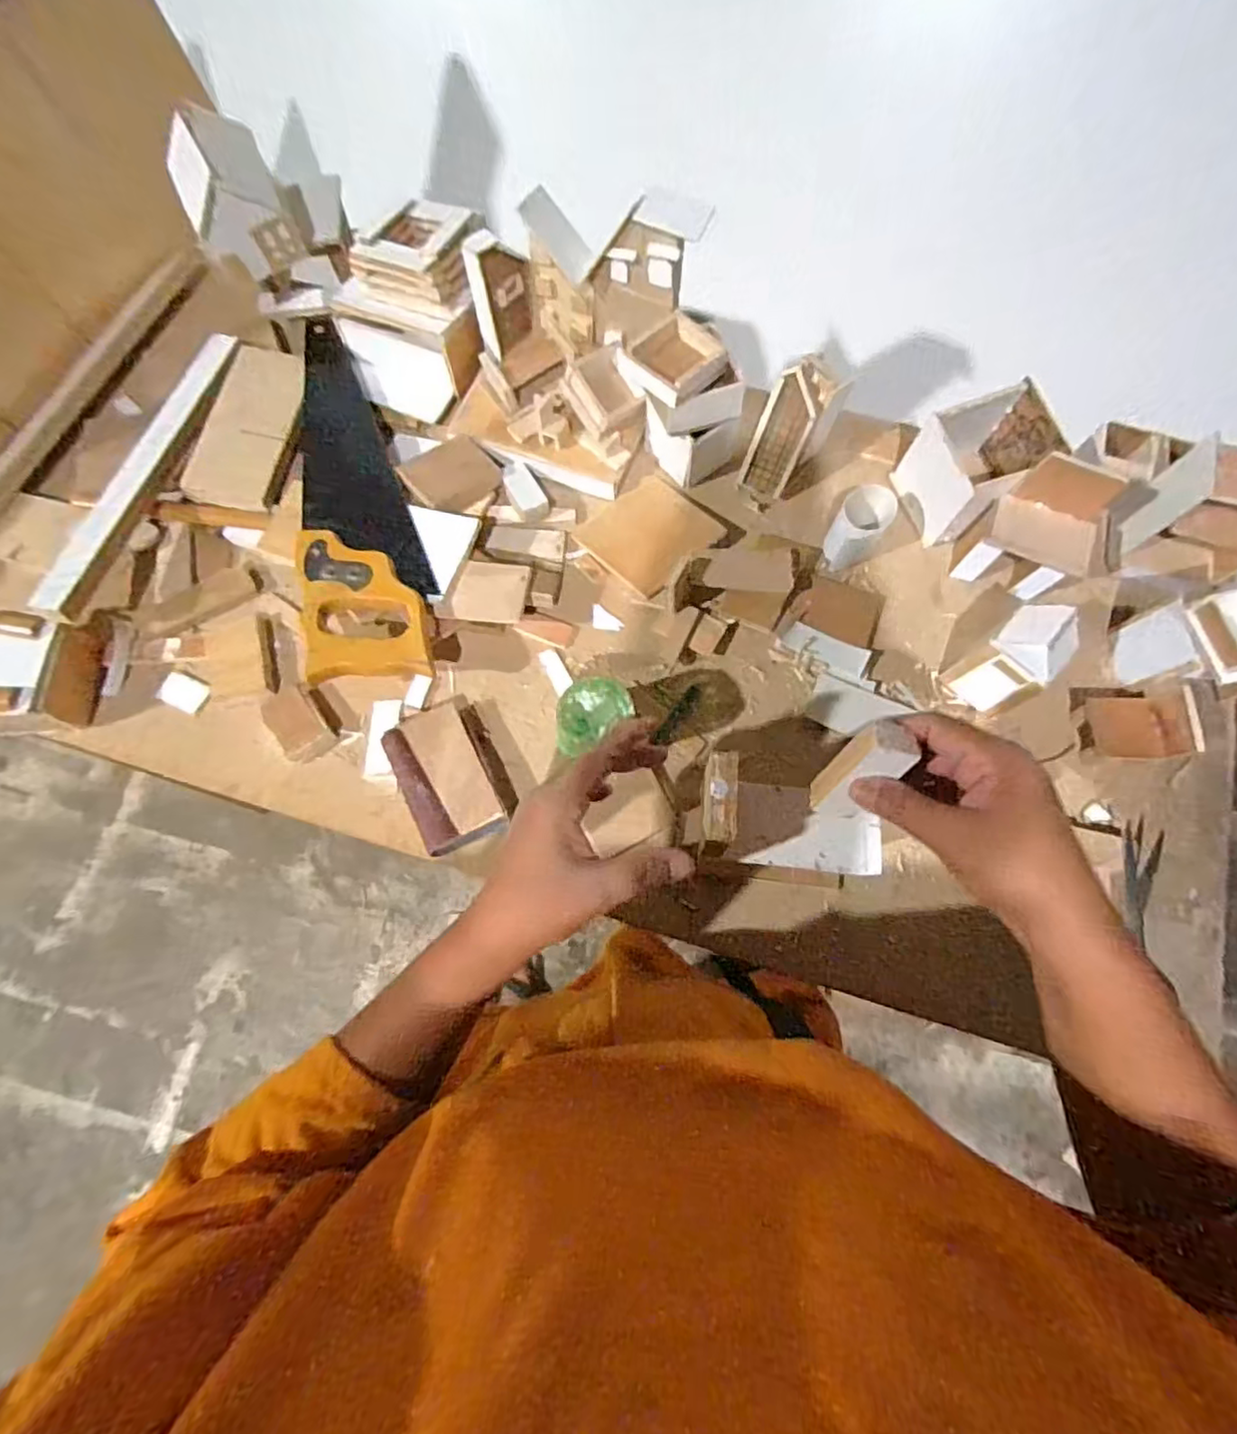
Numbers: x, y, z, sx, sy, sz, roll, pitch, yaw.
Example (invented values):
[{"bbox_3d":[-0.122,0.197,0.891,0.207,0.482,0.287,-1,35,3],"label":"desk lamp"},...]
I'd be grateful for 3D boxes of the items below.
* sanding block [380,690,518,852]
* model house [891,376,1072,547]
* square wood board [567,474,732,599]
[{"bbox_3d":[-0.132,0.045,0.499,0.076,0.026,0.114,-25,73,-7],"label":"sanding block"},{"bbox_3d":[0.311,-0.216,0.550,0.089,0.094,0.084,-16,72,-4],"label":"model house"},{"bbox_3d":[0.030,-0.168,0.572,0.102,0.006,0.104,42,77,18],"label":"square wood board"}]

